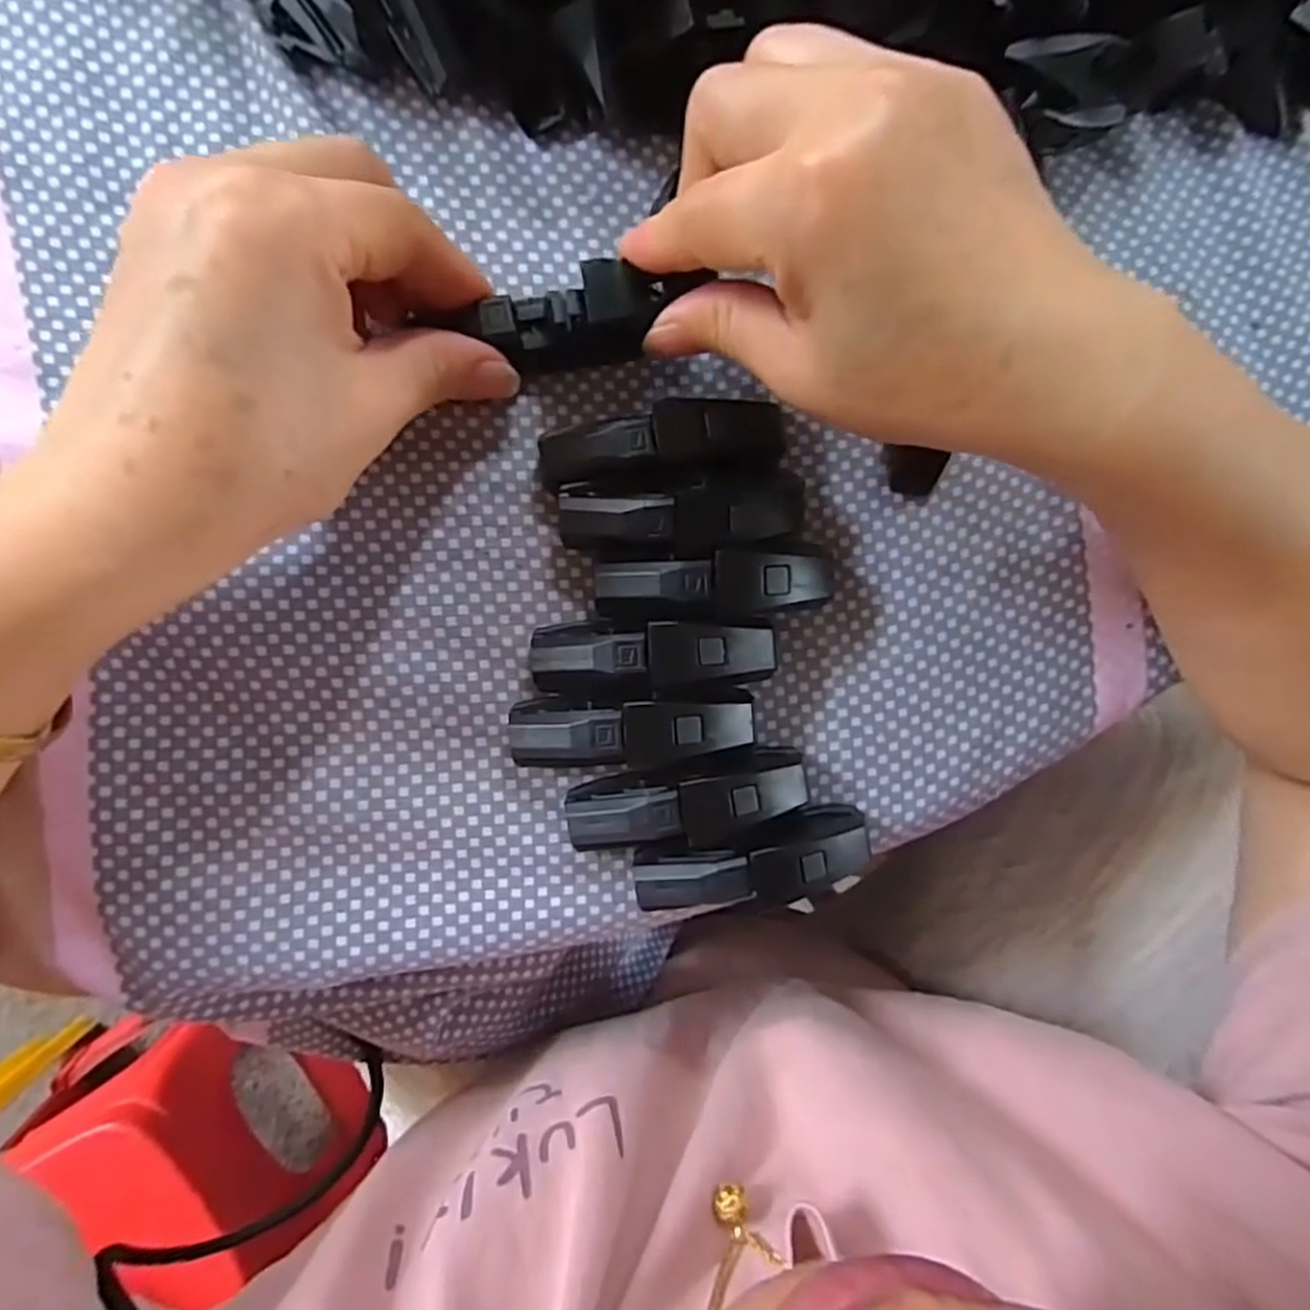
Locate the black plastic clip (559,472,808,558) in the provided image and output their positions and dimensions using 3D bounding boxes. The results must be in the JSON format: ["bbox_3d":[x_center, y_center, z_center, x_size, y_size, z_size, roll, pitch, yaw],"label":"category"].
[{"bbox_3d":[0.009,-0.041,0.221,0.073,0.022,0.024,-5,91,-5],"label":"black plastic clip"}]

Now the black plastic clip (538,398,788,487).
[{"bbox_3d":[0.000,-0.061,0.219,0.066,0.024,0.019,-6,92,-5],"label":"black plastic clip"}]

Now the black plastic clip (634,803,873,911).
[{"bbox_3d":[0.030,0.061,0.224,0.070,0.023,0.020,-8,92,-5],"label":"black plastic clip"}]

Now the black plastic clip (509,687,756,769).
[{"bbox_3d":[-0.005,0.022,0.220,0.072,0.020,0.021,-2,91,-5],"label":"black plastic clip"}]

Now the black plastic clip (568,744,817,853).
[{"bbox_3d":[0.010,0.043,0.221,0.071,0.026,0.018,-10,92,-5],"label":"black plastic clip"}]

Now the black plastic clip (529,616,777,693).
[{"bbox_3d":[0.002,0.000,0.221,0.074,0.020,0.021,-2,91,-5],"label":"black plastic clip"}]

